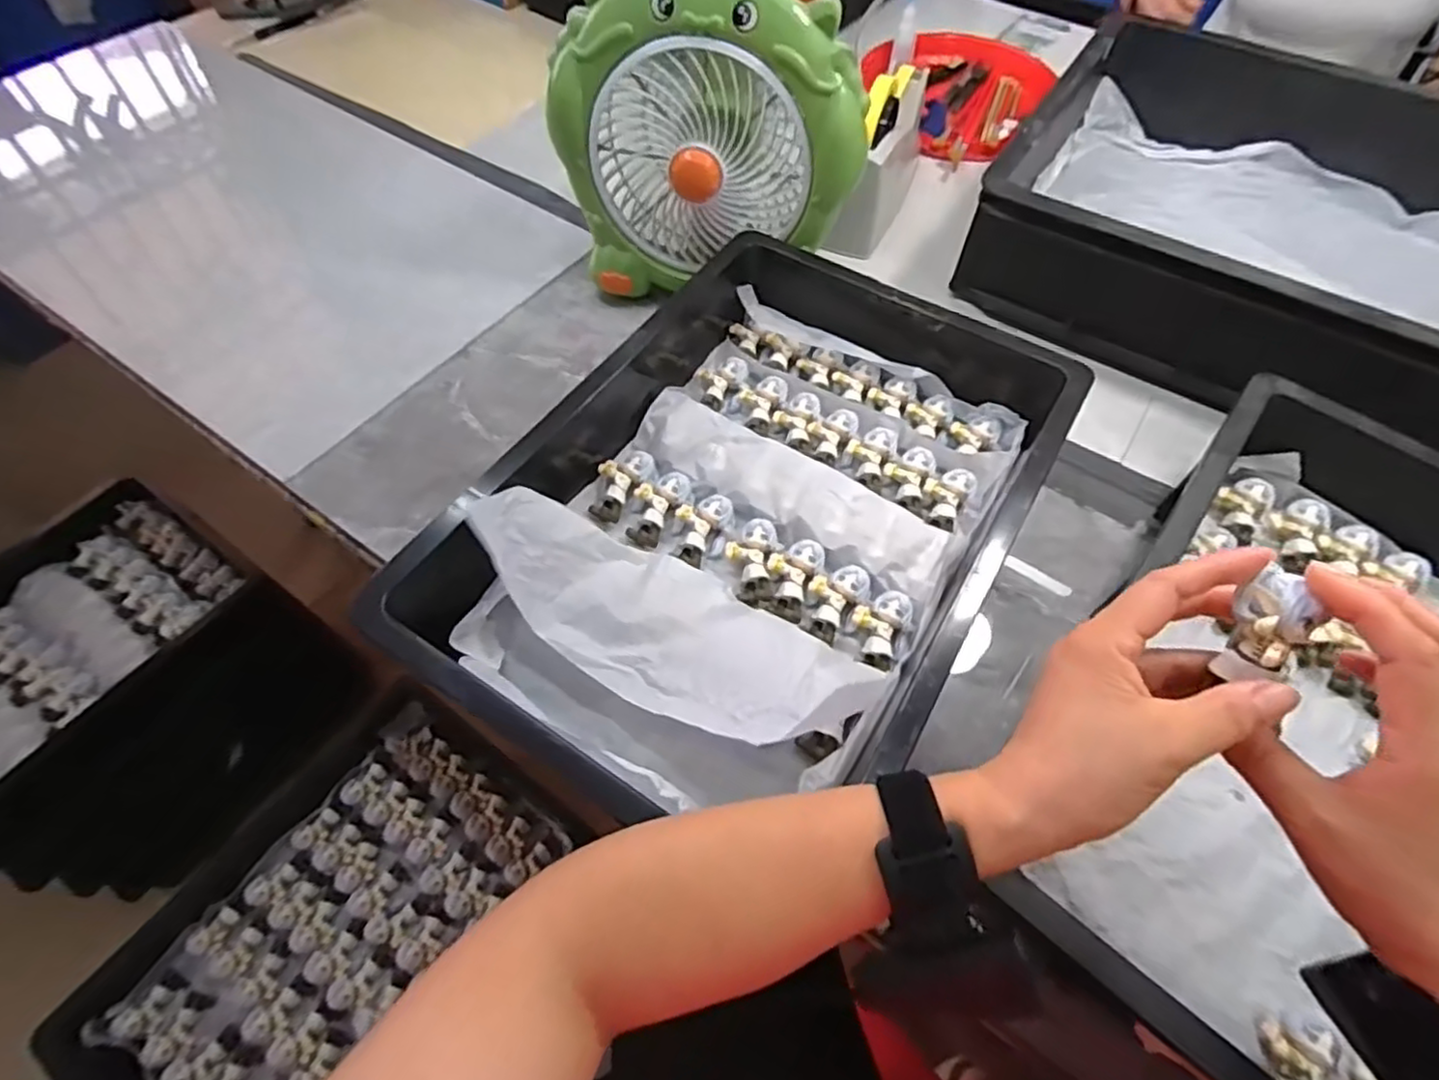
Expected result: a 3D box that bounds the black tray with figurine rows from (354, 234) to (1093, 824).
[{"bbox_3d":[0.037,-0.047,0.485,0.319,0.092,0.458,29,63,16],"label":"black tray with figurine rows"}]

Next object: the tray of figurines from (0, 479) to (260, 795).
[{"bbox_3d":[-1.075,0.140,1.069,0.472,0.087,0.518,25,58,26],"label":"tray of figurines"}]

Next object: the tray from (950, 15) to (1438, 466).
[{"bbox_3d":[0.556,-0.266,0.614,0.560,0.124,0.451,29,63,16],"label":"tray"}]

